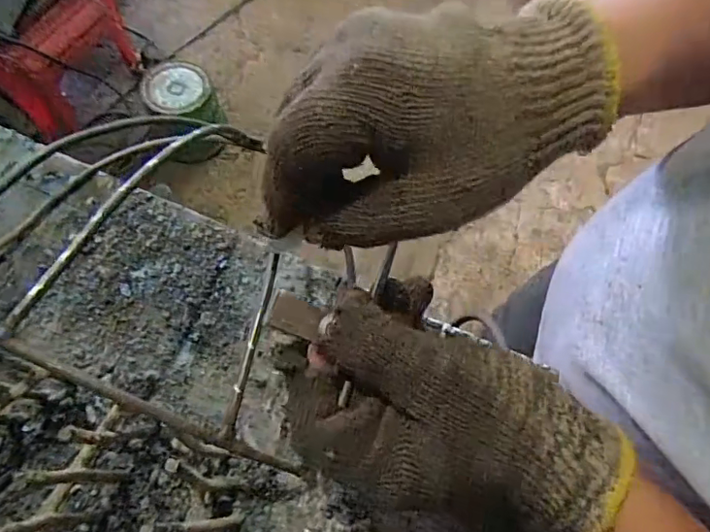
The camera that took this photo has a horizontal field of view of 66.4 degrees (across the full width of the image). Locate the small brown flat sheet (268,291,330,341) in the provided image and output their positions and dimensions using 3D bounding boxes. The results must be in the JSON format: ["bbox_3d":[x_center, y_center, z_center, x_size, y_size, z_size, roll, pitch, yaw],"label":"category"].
[{"bbox_3d":[-0.026,0.022,0.248,0.023,0.004,0.017,16,65,4],"label":"small brown flat sheet"}]

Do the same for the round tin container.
[{"bbox_3d":[-0.438,-0.399,1.409,0.182,0.177,0.189,1,65,-3],"label":"round tin container"}]

